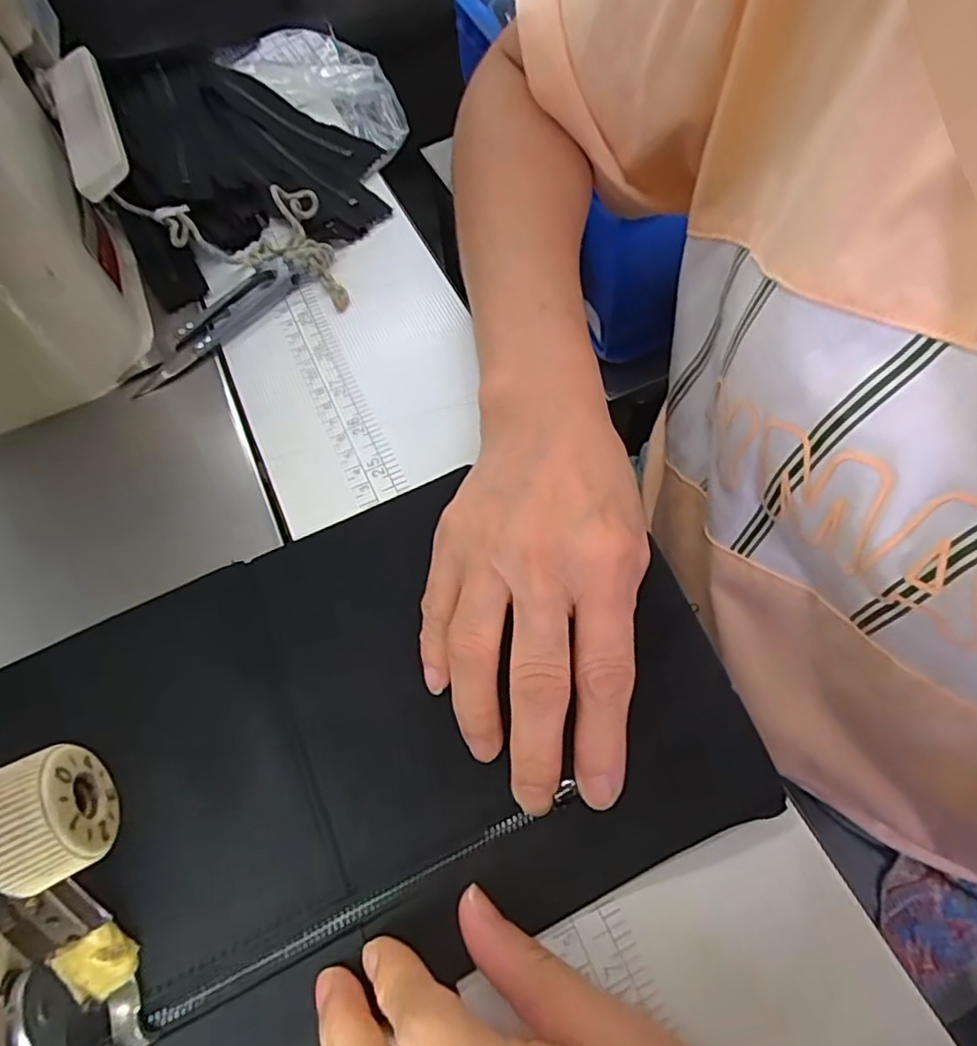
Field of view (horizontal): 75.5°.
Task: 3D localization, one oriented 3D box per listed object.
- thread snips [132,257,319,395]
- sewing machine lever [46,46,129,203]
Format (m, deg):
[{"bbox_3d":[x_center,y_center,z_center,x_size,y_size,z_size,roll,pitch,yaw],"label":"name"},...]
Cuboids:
[{"bbox_3d":[-0.135,-0.101,0.316,0.019,0.010,0.101,38,71,21],"label":"thread snips"},{"bbox_3d":[-0.188,-0.189,0.295,0.025,0.012,0.106,-25,63,-9],"label":"sewing machine lever"}]

